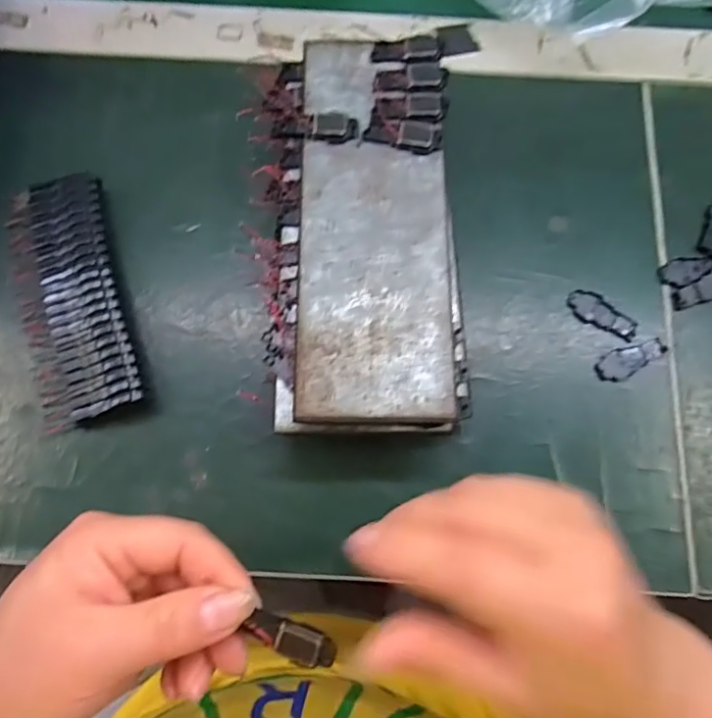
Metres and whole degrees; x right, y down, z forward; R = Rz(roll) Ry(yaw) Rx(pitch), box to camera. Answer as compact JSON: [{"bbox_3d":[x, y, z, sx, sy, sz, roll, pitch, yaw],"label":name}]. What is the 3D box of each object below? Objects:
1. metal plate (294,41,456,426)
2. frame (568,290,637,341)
[{"bbox_3d":[0.009,-0.067,0.264,0.069,0.004,0.194,1,75,0],"label":"metal plate"},{"bbox_3d":[0.135,-0.025,0.302,0.039,0.004,0.016,32,77,7],"label":"frame"}]

